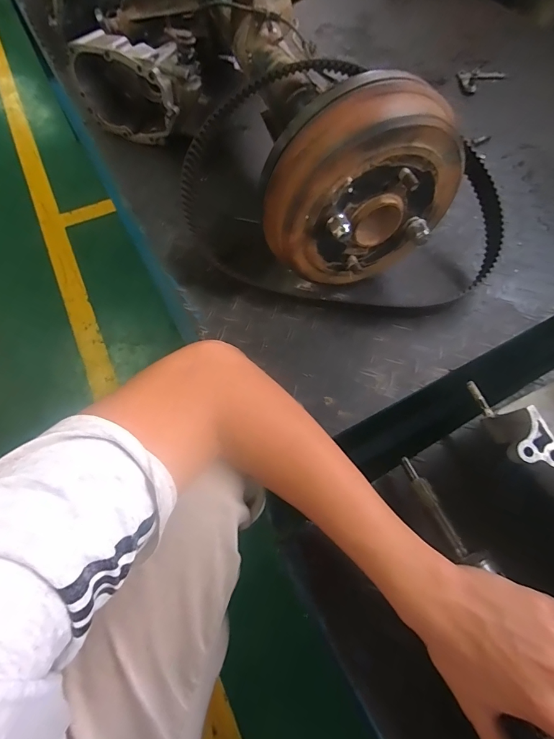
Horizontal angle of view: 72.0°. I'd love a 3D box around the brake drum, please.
[{"bbox_3d":[0.096,-0.180,0.438,0.214,0.224,0.103,-25,65,-13],"label":"brake drum"}]

